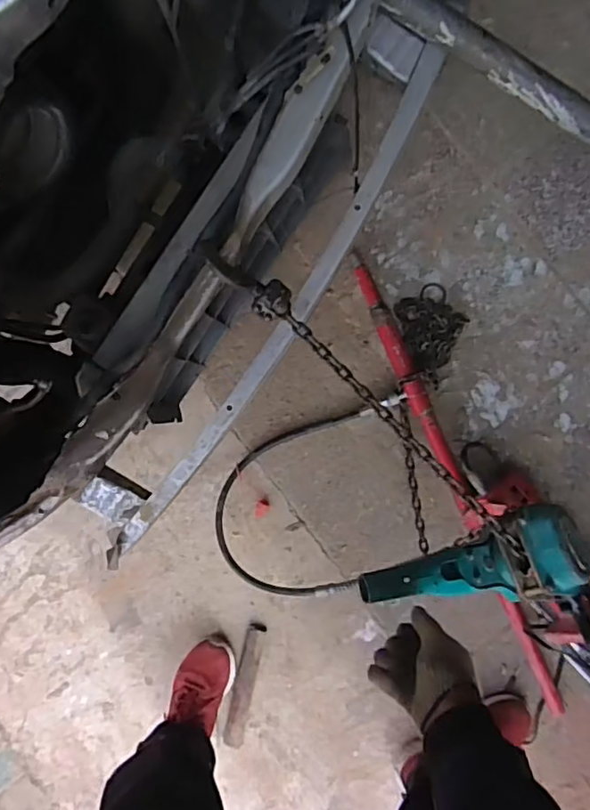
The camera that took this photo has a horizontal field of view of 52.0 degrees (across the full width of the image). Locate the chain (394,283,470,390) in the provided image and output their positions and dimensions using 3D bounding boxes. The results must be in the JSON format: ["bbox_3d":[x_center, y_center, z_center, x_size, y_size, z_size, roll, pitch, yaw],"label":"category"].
[{"bbox_3d":[0.276,-0.142,1.183,0.124,0.025,0.182,-18,85,2],"label":"chain"}]

